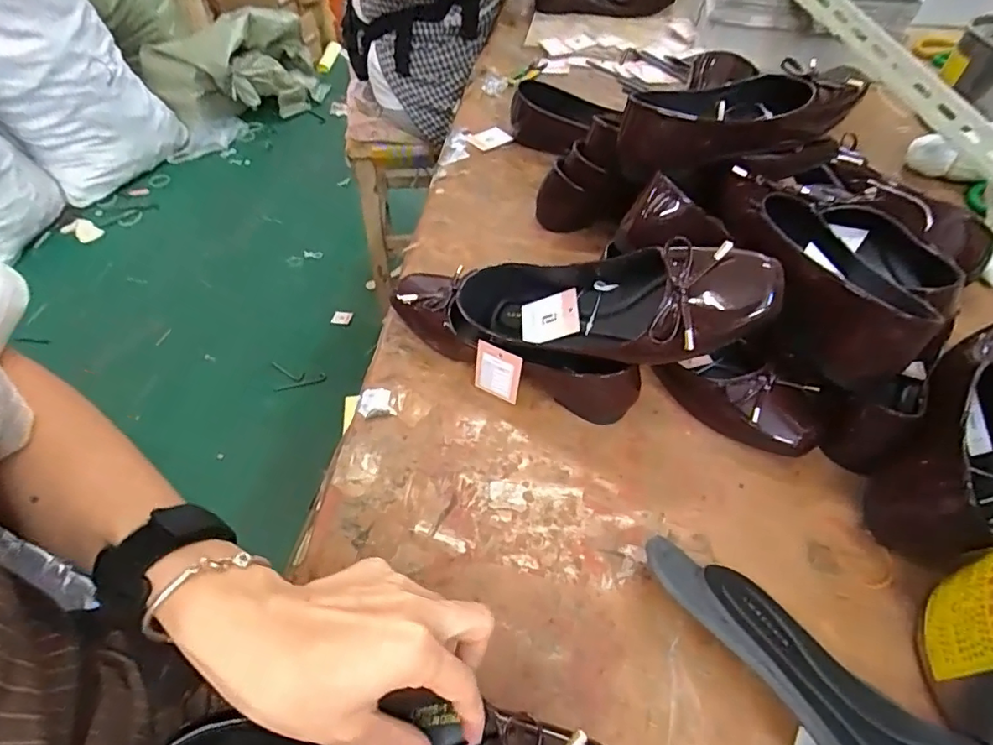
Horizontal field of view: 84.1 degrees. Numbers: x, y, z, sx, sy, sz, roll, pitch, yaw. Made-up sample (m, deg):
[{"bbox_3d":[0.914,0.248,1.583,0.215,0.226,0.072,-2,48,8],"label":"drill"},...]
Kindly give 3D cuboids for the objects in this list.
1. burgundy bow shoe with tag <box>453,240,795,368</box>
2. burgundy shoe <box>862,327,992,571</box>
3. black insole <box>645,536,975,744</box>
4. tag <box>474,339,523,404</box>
[{"bbox_3d":[0.069,-0.050,0.412,0.249,0.062,0.074,4,47,35],"label":"burgundy bow shoe with tag"},{"bbox_3d":[0.342,0.046,0.398,0.075,0.065,0.206,34,59,24],"label":"burgundy shoe"},{"bbox_3d":[0.196,0.190,0.308,0.263,0.041,0.076,38,60,26],"label":"black insole"},{"bbox_3d":[0.000,0.000,0.450,0.040,0.051,0.004,24,44,17],"label":"tag"}]

